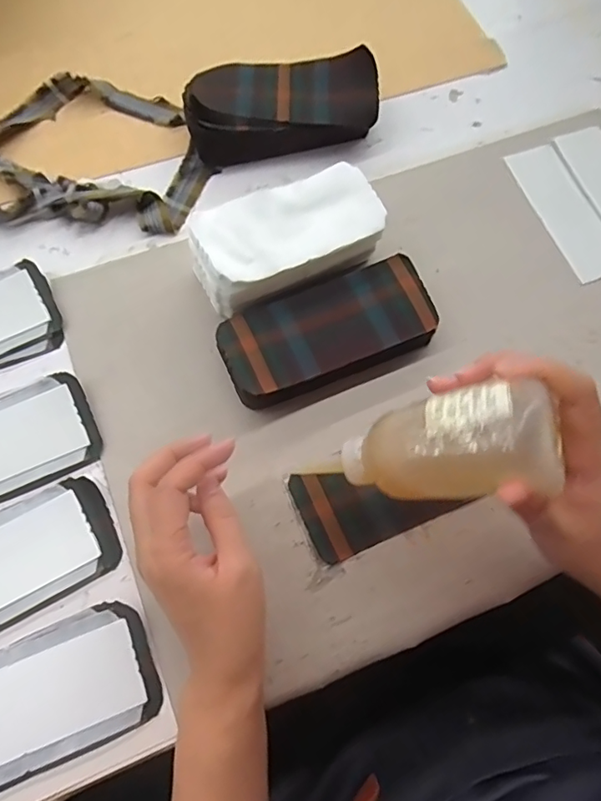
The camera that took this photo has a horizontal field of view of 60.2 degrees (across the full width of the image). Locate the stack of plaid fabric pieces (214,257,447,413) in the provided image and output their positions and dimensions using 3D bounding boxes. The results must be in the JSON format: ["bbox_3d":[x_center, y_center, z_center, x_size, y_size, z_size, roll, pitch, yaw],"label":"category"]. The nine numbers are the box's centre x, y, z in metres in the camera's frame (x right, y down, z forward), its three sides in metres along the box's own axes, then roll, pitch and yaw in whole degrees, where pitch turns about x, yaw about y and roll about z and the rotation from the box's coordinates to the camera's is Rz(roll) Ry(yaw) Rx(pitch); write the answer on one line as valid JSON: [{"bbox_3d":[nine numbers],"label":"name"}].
[{"bbox_3d":[0.023,-0.053,0.414,0.167,0.028,0.083,-21,73,-10],"label":"stack of plaid fabric pieces"}]

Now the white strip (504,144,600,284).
[{"bbox_3d":[0.249,-0.177,0.486,0.055,0.007,0.143,-21,76,-8],"label":"white strip"}]

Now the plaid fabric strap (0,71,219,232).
[{"bbox_3d":[-0.222,-0.234,0.478,0.273,0.023,0.168,2,70,-2],"label":"plaid fabric strap"}]

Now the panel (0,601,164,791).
[{"bbox_3d":[-0.179,0.194,0.321,0.173,0.014,0.076,-22,73,-10],"label":"panel"}]

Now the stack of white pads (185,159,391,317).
[{"bbox_3d":[-0.010,-0.128,0.426,0.150,0.058,0.085,-21,73,-10],"label":"stack of white pads"}]

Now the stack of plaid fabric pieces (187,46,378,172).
[{"bbox_3d":[-0.017,-0.276,0.487,0.172,0.052,0.085,-5,71,-4],"label":"stack of plaid fabric pieces"}]

